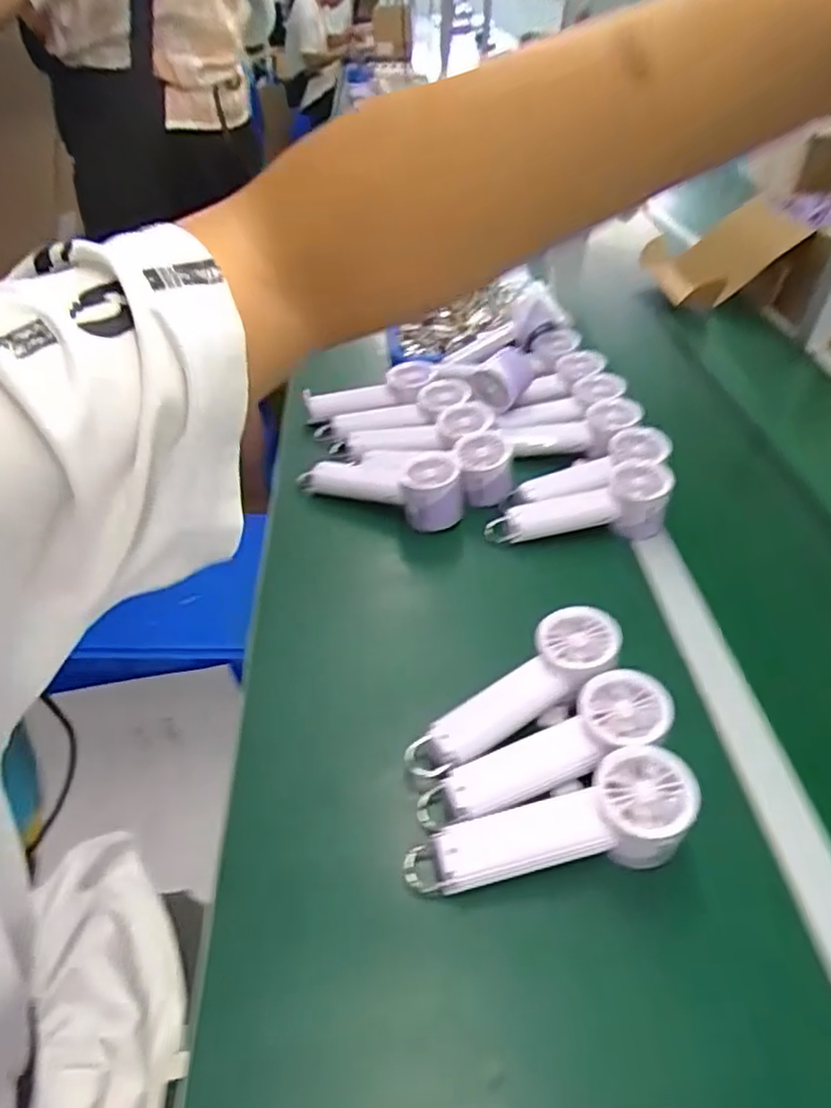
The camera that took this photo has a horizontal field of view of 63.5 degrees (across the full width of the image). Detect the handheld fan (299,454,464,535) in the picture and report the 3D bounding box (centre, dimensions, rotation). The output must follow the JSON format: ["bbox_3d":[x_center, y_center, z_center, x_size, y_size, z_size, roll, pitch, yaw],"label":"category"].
[{"bbox_3d":[-0.034,-0.084,0.770,0.191,0.069,0.076,16,43,15],"label":"handheld fan"}]

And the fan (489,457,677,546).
[{"bbox_3d":[0.179,-0.044,0.742,0.201,0.057,0.068,-12,41,6],"label":"fan"}]

